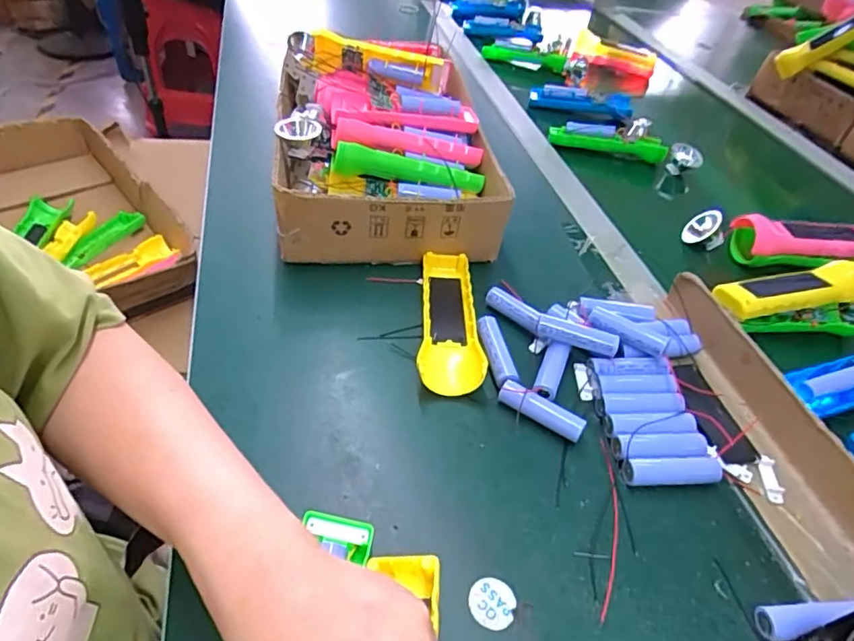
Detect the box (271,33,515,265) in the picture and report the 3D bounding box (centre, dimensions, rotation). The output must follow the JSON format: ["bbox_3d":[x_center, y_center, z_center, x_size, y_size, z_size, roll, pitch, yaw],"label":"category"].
[{"bbox_3d":[-0.045,-0.188,0.578,0.218,0.107,0.301,-2,45,-8],"label":"box"}]

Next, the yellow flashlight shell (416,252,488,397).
[{"bbox_3d":[0.017,-0.006,0.458,0.049,0.028,0.151,2,45,-4],"label":"yellow flashlight shell"}]

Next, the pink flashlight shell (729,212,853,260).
[{"bbox_3d":[0.403,-0.087,0.567,0.150,0.032,0.048,0,45,-6],"label":"pink flashlight shell"}]

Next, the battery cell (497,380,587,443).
[{"bbox_3d":[0.084,0.066,0.398,0.065,0.020,0.018,27,49,20],"label":"battery cell"}]

